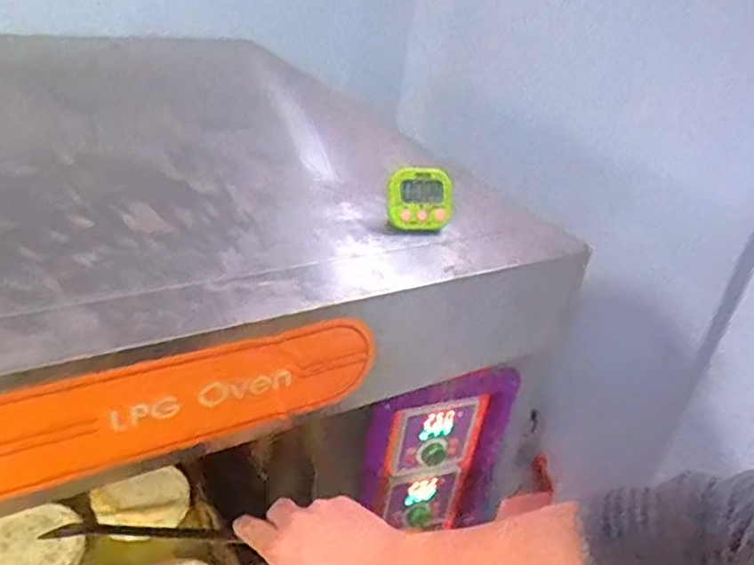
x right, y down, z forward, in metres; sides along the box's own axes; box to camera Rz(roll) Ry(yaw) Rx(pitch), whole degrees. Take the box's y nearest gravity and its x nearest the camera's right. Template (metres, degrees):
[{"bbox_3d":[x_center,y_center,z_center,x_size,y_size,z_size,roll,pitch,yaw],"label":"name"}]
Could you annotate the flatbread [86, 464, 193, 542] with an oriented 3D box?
[{"bbox_3d":[-0.275,0.262,0.805,0.104,0.030,0.071,-13,76,-34],"label":"flatbread"}]

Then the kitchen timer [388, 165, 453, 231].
[{"bbox_3d":[0.044,-0.085,0.695,0.064,0.063,0.017,3,2,-4],"label":"kitchen timer"}]

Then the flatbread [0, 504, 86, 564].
[{"bbox_3d":[-0.372,0.285,0.730,0.108,0.033,0.095,-24,39,-39],"label":"flatbread"}]

